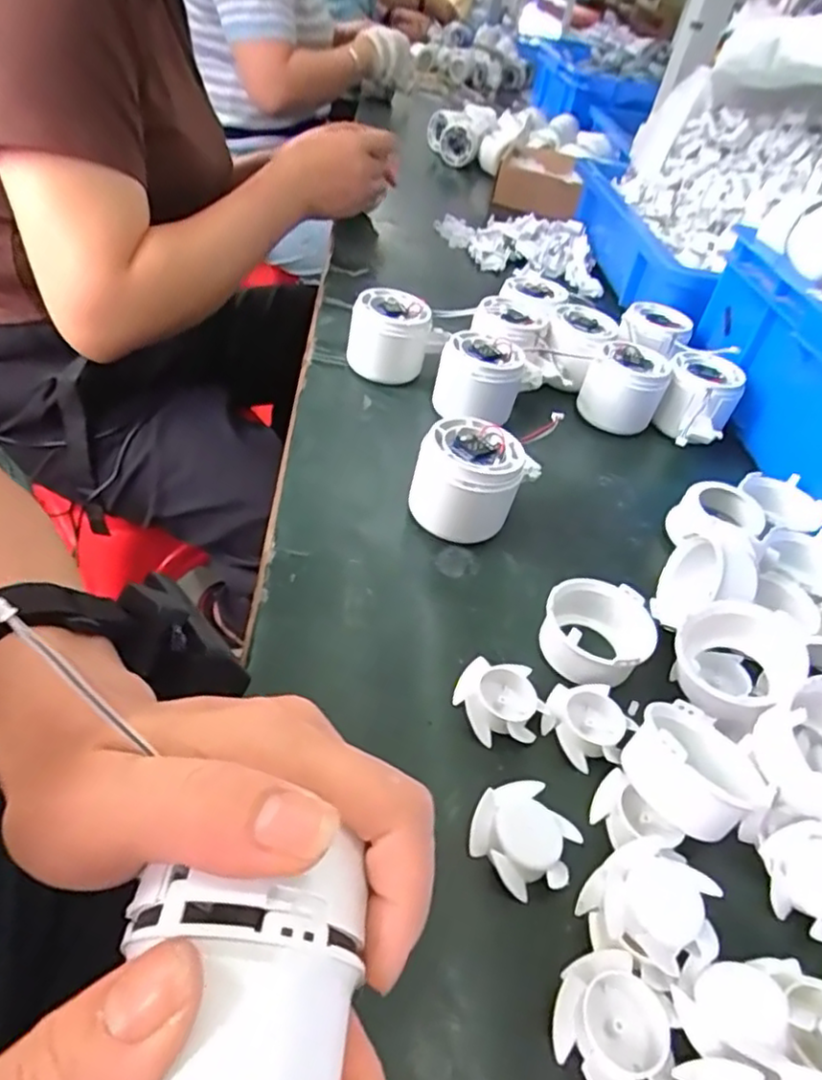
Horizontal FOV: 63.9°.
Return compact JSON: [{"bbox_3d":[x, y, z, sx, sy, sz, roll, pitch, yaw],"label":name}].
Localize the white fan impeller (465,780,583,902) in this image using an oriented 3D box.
[{"bbox_3d":[0.044,0.115,0.253,0.037,0.014,0.039,4,43,-4],"label":"white fan impeller"}]

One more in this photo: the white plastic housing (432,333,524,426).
[{"bbox_3d":[0.048,-0.116,0.476,0.060,0.051,0.053,11,43,4],"label":"white plastic housing"}]

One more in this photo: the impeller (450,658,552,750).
[{"bbox_3d":[0.041,0.072,0.297,0.039,0.015,0.039,4,43,-4],"label":"impeller"}]

